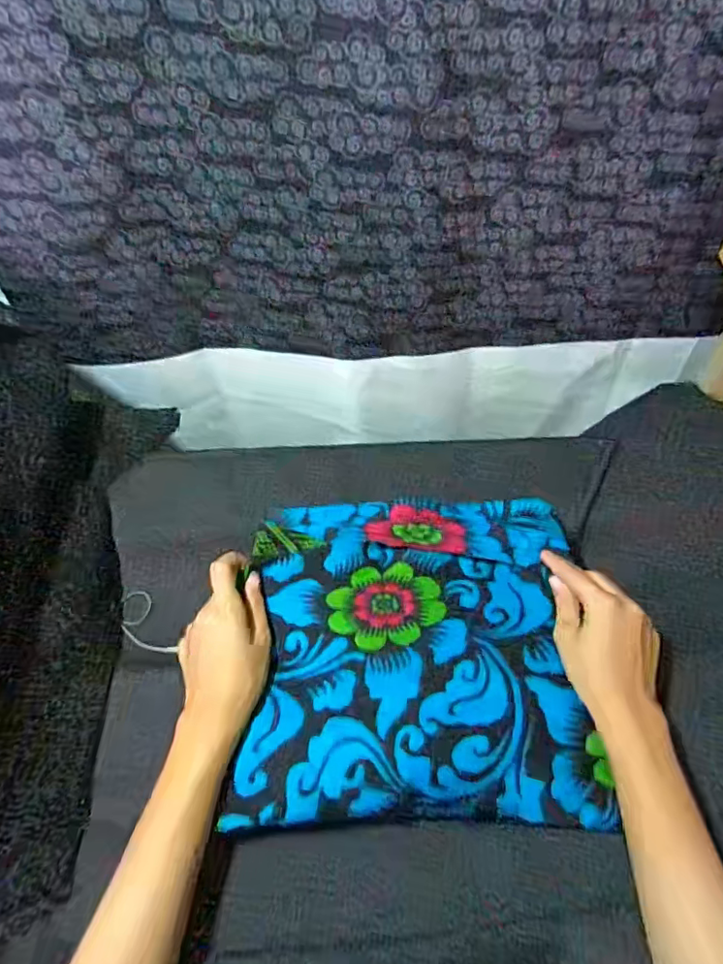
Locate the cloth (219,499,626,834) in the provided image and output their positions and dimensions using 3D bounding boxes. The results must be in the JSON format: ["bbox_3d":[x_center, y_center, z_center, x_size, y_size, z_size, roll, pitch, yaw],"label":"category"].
[{"bbox_3d":[0.043,0.129,0.451,0.265,0.035,0.252,-2,56,1],"label":"cloth"}]

